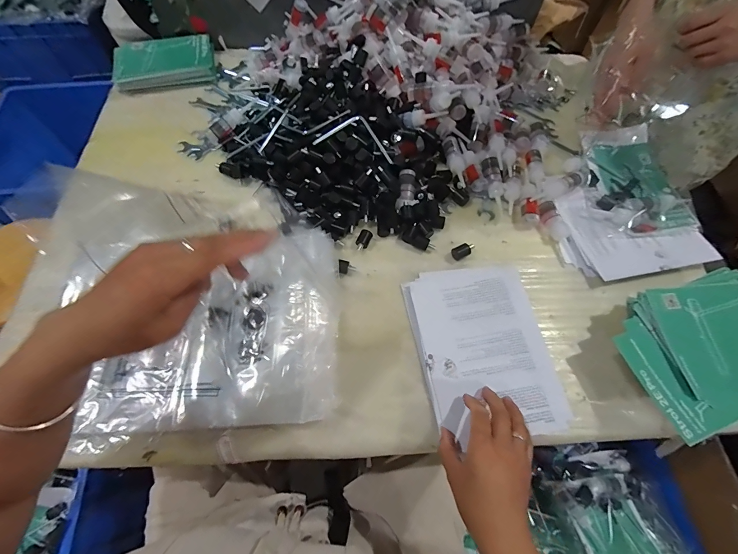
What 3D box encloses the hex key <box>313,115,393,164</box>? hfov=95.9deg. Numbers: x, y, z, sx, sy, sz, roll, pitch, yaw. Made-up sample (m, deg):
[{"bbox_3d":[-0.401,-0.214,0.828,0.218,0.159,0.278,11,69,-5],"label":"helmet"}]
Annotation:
[{"bbox_3d":[-0.018,-0.219,0.517,0.123,0.010,0.060,12,85,-8],"label":"hex key"}]

